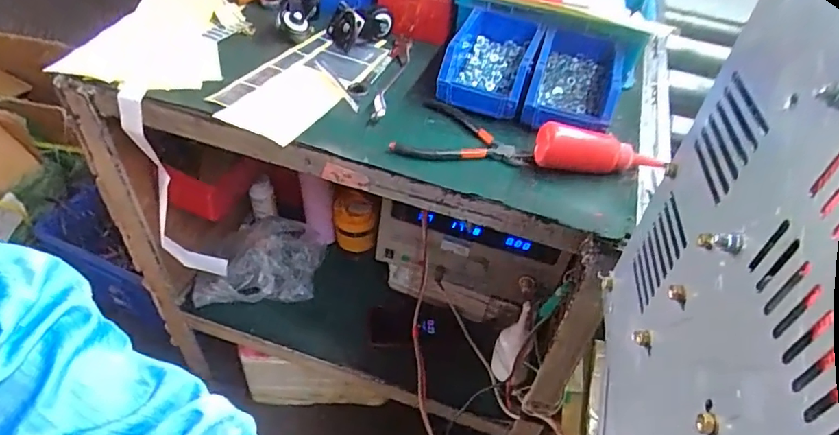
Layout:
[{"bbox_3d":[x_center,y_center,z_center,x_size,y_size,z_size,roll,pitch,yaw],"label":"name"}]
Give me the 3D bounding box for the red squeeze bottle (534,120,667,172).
[{"bbox_3d":[0.194,-0.072,0.573,0.139,0.039,0.046,2,44,-5],"label":"red squeeze bottle"}]

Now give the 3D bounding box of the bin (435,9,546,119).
[{"bbox_3d":[0.092,-0.198,0.662,0.101,0.073,0.154,19,45,12],"label":"bin"}]

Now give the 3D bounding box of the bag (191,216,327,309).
[{"bbox_3d":[-0.277,0.087,0.933,0.181,0.091,0.189,7,44,0],"label":"bag"}]

